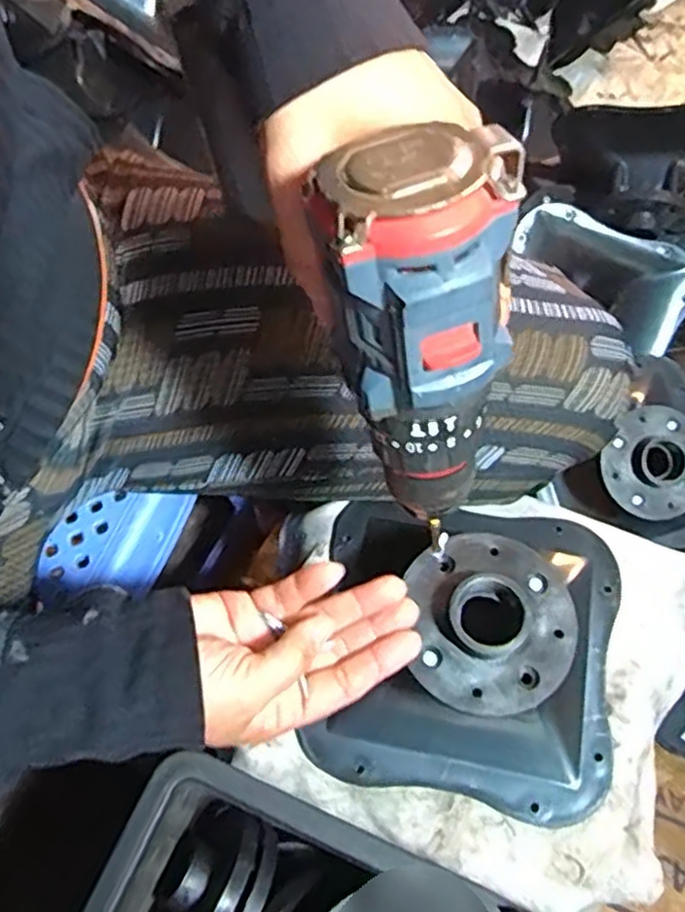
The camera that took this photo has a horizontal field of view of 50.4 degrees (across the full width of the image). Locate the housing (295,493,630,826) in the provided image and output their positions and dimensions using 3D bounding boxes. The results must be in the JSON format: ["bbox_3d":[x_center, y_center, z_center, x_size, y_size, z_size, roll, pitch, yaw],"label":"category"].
[{"bbox_3d":[0.083,0.102,0.419,0.167,0.086,0.179,10,65,5],"label":"housing"}]

